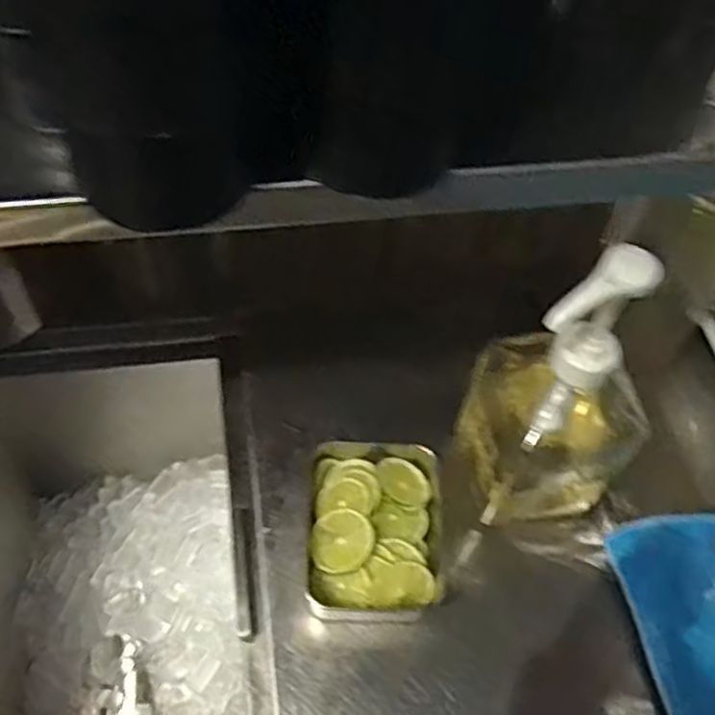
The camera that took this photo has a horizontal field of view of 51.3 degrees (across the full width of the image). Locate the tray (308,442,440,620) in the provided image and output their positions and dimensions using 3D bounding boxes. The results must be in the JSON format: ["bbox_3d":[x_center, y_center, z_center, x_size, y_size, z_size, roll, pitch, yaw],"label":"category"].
[{"bbox_3d":[0.013,0.142,0.602,0.104,0.056,0.139,4,57,-2],"label":"tray"}]

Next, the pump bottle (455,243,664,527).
[{"bbox_3d":[0.148,0.024,0.546,0.112,0.290,0.102,-9,58,-10],"label":"pump bottle"}]

